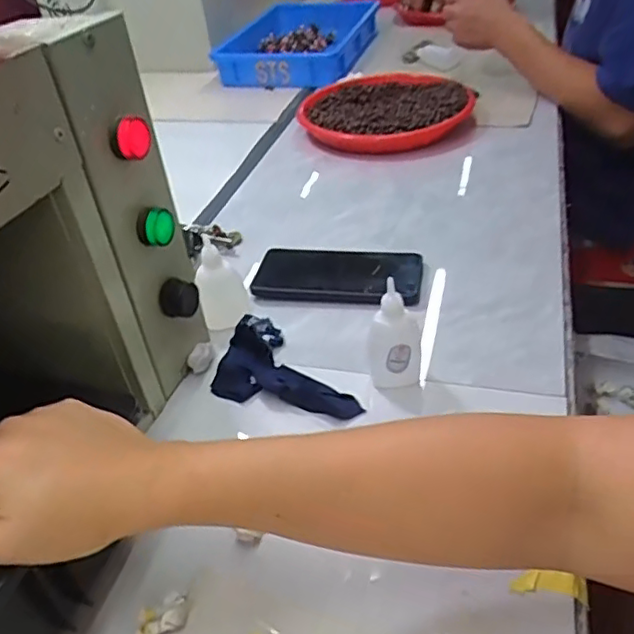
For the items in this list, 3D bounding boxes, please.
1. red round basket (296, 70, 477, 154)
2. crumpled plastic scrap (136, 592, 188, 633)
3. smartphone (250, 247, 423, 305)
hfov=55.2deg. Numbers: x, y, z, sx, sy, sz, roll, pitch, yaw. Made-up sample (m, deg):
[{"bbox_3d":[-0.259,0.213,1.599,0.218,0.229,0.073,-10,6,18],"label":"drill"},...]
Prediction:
[{"bbox_3d":[0.104,-0.307,0.896,0.235,0.041,0.250,-4,38,3],"label":"red round basket"},{"bbox_3d":[-0.090,0.173,0.350,0.030,0.012,0.018,-18,40,-14],"label":"crumpled plastic scrap"},{"bbox_3d":[0.021,-0.045,0.602,0.159,0.017,0.080,4,38,11],"label":"smartphone"}]

